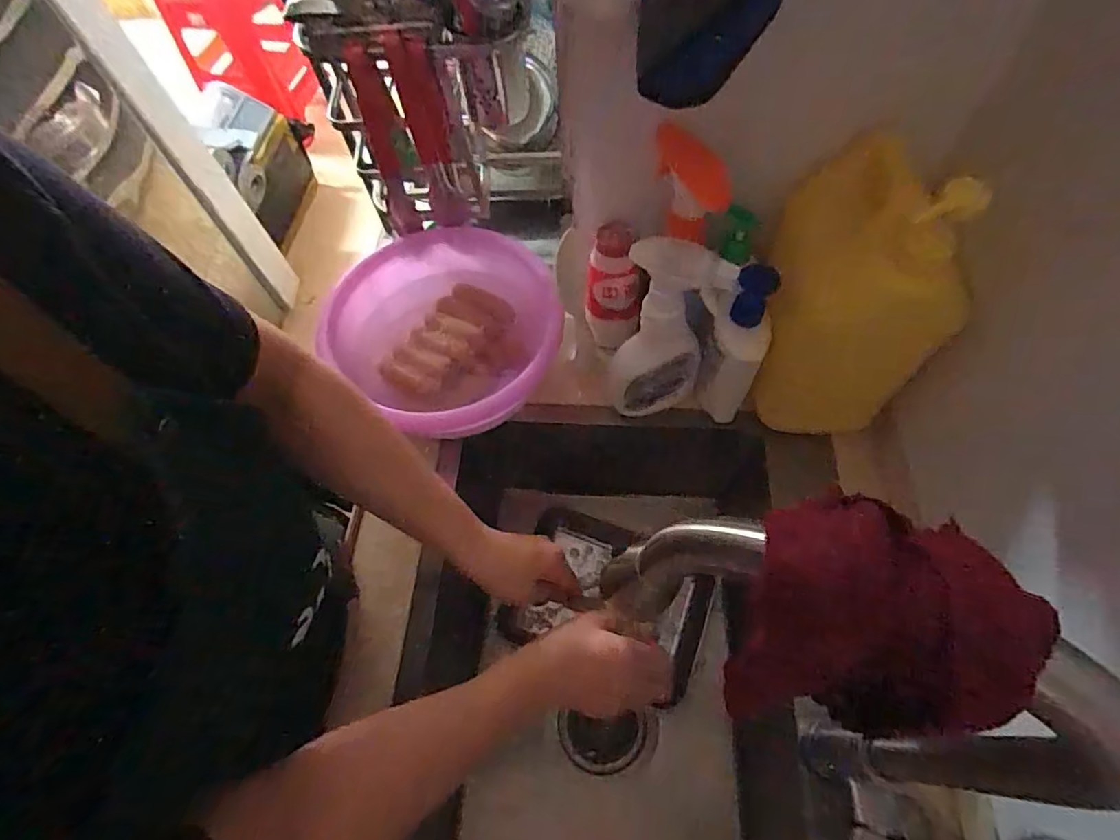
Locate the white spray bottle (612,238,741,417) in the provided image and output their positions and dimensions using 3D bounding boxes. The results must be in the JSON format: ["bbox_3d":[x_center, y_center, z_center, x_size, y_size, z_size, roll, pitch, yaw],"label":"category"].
[{"bbox_3d":[0.105,-0.080,0.564,0.094,0.238,0.049,4,62,6],"label":"white spray bottle"}]

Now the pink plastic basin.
[{"bbox_3d":[-0.125,-0.104,0.650,0.272,0.090,0.245,32,69,19],"label":"pink plastic basin"}]

